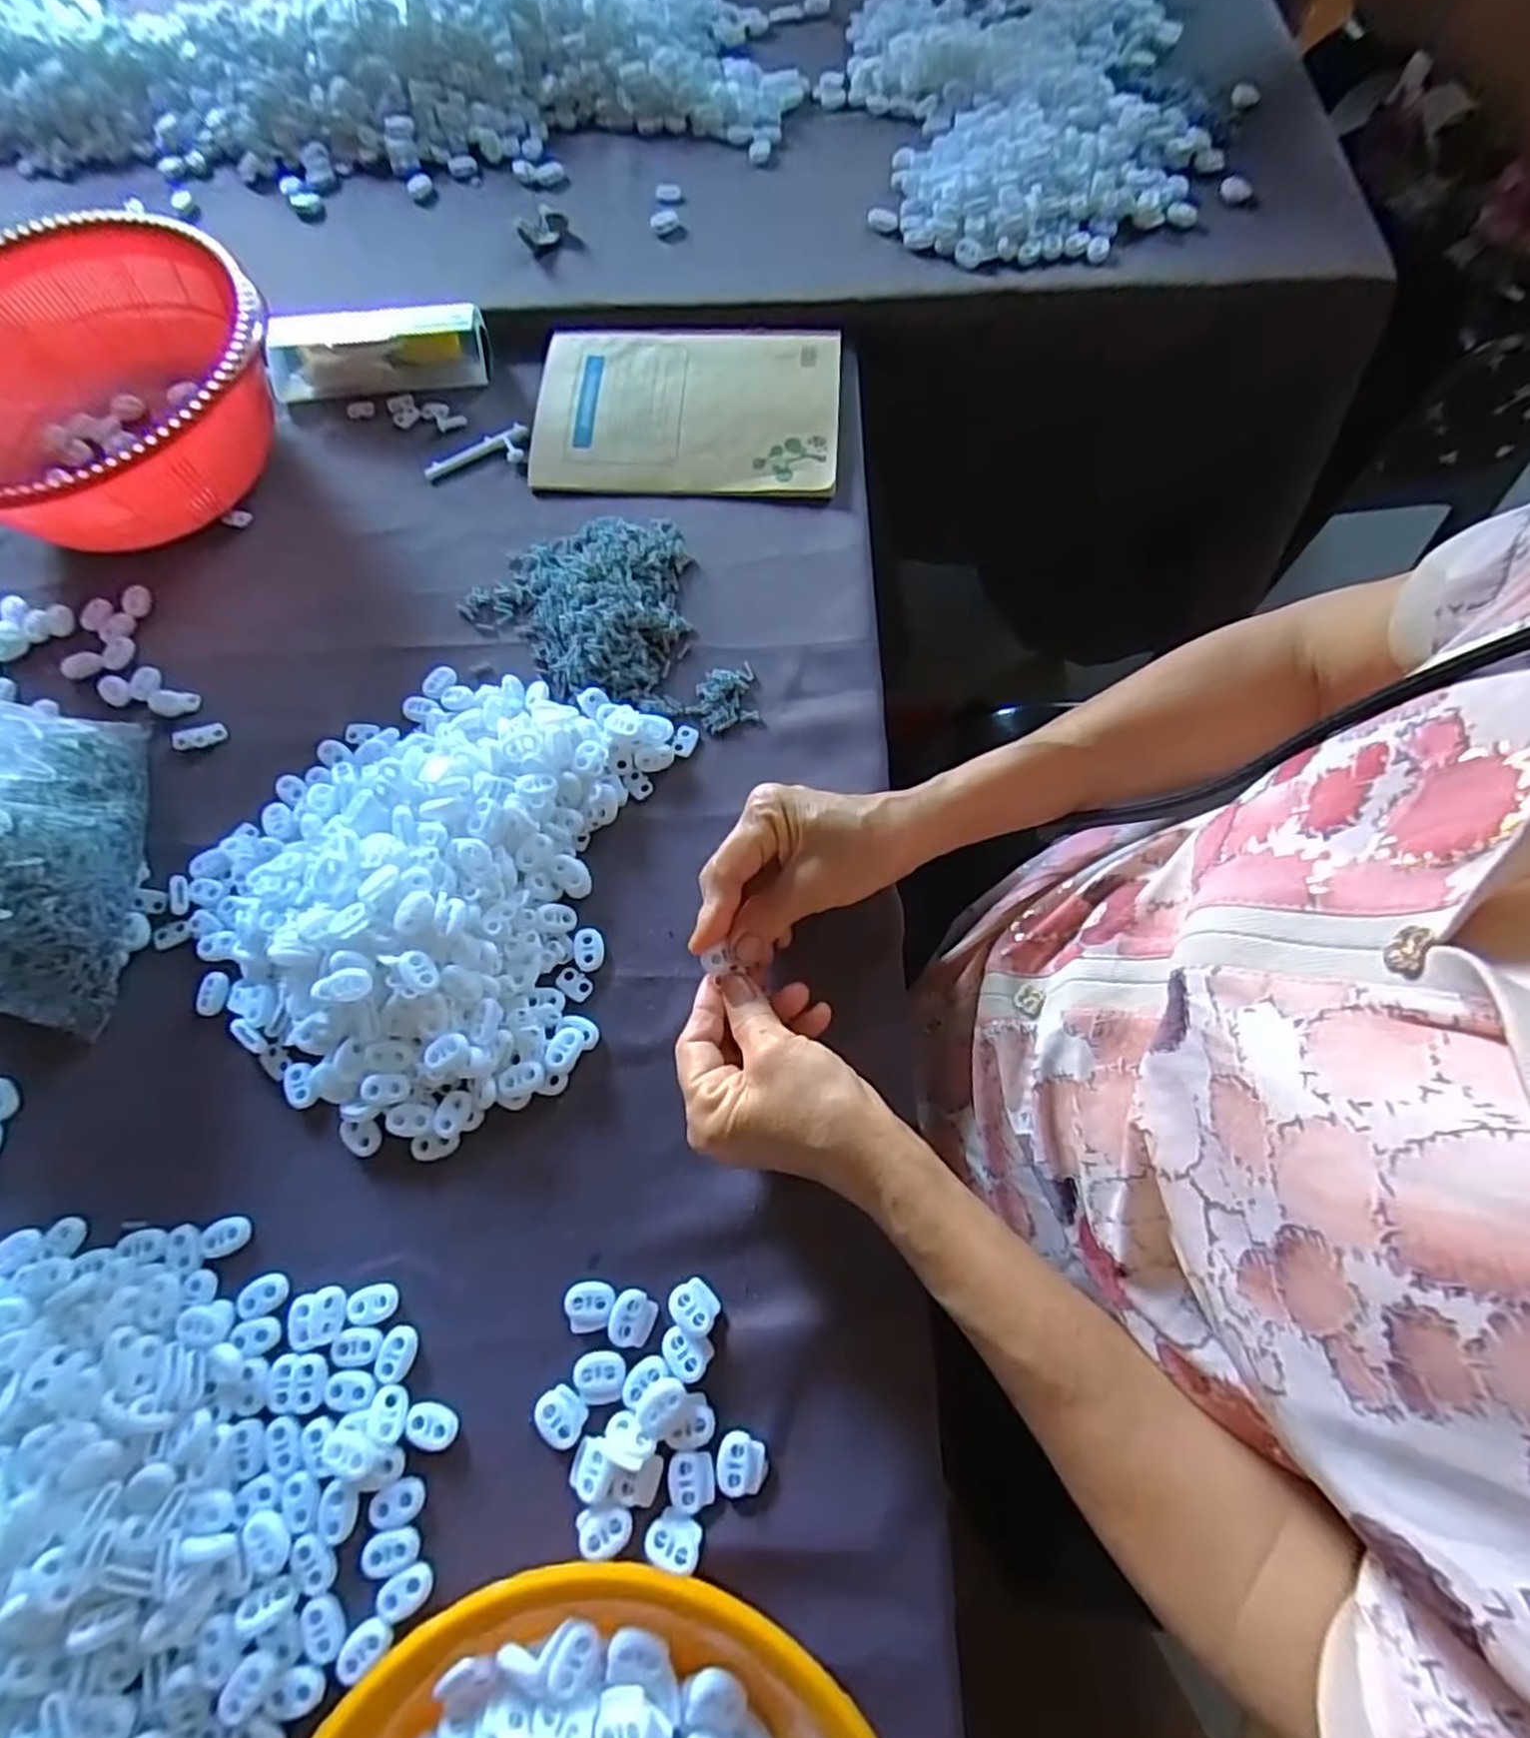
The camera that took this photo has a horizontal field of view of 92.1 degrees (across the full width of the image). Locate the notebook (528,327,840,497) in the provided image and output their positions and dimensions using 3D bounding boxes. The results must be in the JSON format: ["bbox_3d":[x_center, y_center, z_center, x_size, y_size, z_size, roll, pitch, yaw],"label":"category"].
[{"bbox_3d":[-0.053,-0.320,0.511,0.205,0.014,0.141,3,70,3],"label":"notebook"}]

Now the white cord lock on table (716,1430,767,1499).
[{"bbox_3d":[-0.010,0.251,0.311,0.020,0.004,0.022,-1,70,2],"label":"white cord lock on table"}]

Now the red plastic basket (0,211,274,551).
[{"bbox_3d":[-0.428,-0.301,0.479,0.240,0.085,0.226,43,77,15],"label":"red plastic basket"}]

